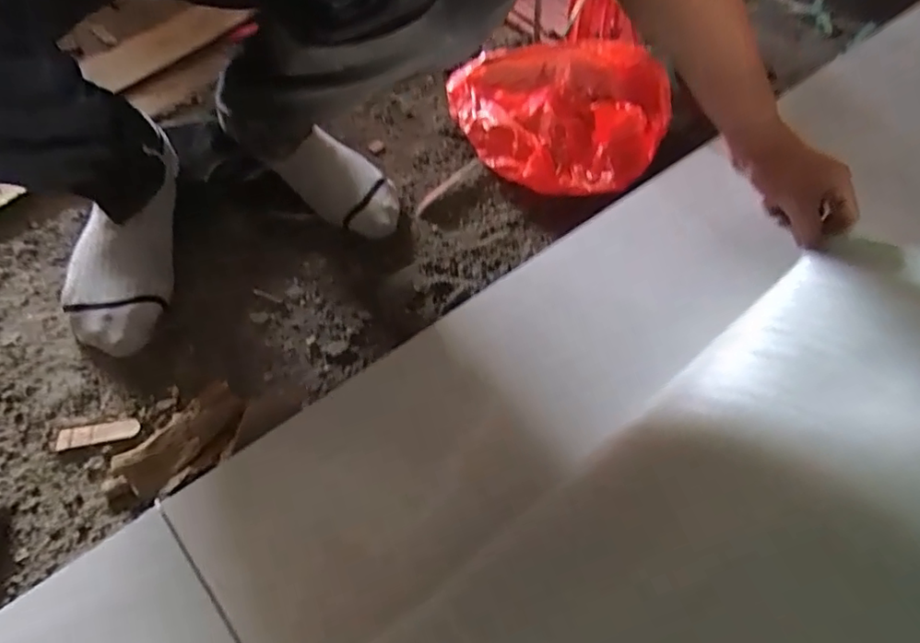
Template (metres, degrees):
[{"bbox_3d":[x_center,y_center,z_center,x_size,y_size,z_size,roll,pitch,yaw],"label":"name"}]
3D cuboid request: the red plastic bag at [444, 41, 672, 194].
[{"bbox_3d":[0.151,-0.284,0.796,0.279,0.100,0.238,-22,59,-18],"label":"red plastic bag"}]

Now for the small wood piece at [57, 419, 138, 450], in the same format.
[{"bbox_3d":[-0.332,0.102,0.526,0.069,0.004,0.020,-7,56,-9],"label":"small wood piece"}]

